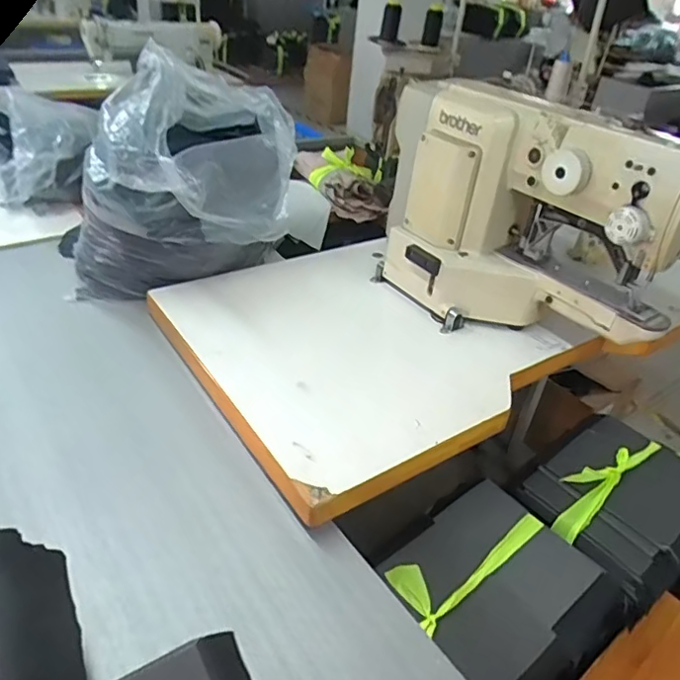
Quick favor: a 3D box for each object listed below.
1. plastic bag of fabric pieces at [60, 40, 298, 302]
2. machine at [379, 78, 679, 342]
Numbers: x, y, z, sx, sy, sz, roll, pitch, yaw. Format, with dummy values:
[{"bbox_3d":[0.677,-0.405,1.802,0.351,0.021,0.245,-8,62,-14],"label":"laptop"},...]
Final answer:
[{"bbox_3d":[-0.295,-0.314,1.092,0.400,0.355,0.471,7,35,0],"label":"plastic bag of fabric pieces"},{"bbox_3d":[0.278,-0.190,0.950,0.158,0.389,0.544,-24,45,-37],"label":"machine"}]

